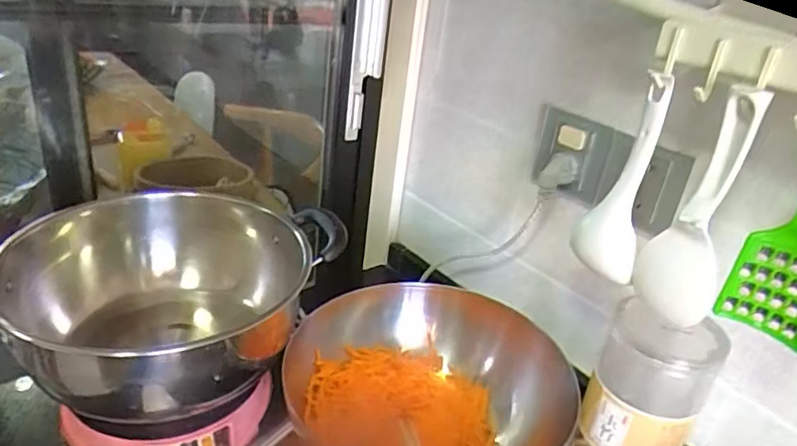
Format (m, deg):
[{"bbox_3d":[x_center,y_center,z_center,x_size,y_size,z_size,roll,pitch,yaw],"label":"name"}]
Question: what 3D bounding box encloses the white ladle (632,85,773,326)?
[{"bbox_3d":[0.233,-0.005,0.445,0.049,0.195,0.044,12,28,9],"label":"white ladle"}]

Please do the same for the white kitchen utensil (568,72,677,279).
[{"bbox_3d":[0.195,-0.035,0.493,0.049,0.181,0.029,10,28,5],"label":"white kitchen utensil"}]

